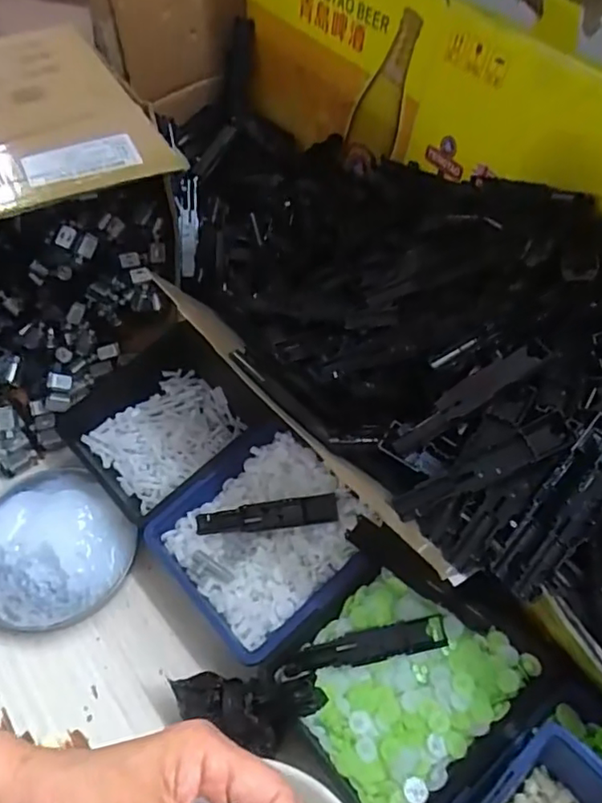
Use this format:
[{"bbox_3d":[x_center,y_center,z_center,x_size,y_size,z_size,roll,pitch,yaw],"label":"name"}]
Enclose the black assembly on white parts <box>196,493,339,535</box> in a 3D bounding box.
[{"bbox_3d":[-0.029,0.097,0.495,0.120,0.014,0.021,-9,56,10],"label":"black assembly on white parts"}]

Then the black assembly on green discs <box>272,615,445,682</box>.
[{"bbox_3d":[0.044,0.179,0.432,0.124,0.009,0.022,-9,57,-6],"label":"black assembly on green discs"}]

